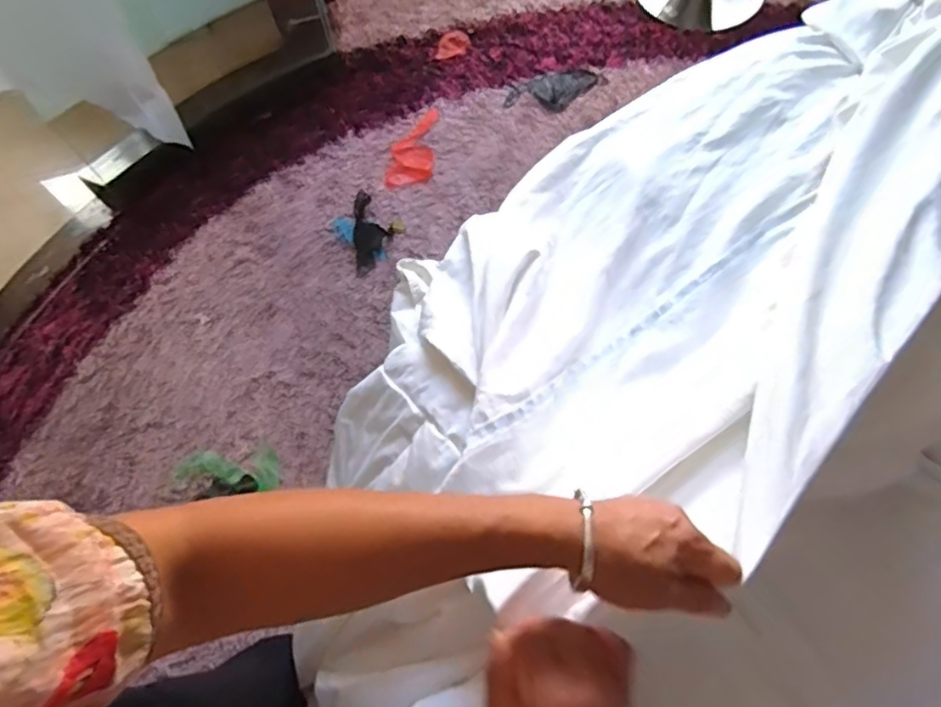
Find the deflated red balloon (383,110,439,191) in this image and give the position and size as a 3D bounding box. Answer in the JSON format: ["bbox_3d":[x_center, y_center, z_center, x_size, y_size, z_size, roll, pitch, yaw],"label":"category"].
[{"bbox_3d":[-0.148,-0.557,1.620,0.117,0.015,0.263,7,69,5],"label":"deflated red balloon"}]

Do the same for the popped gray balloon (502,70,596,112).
[{"bbox_3d":[0.229,-0.726,1.671,0.262,0.017,0.119,-14,69,-4],"label":"popped gray balloon"}]

